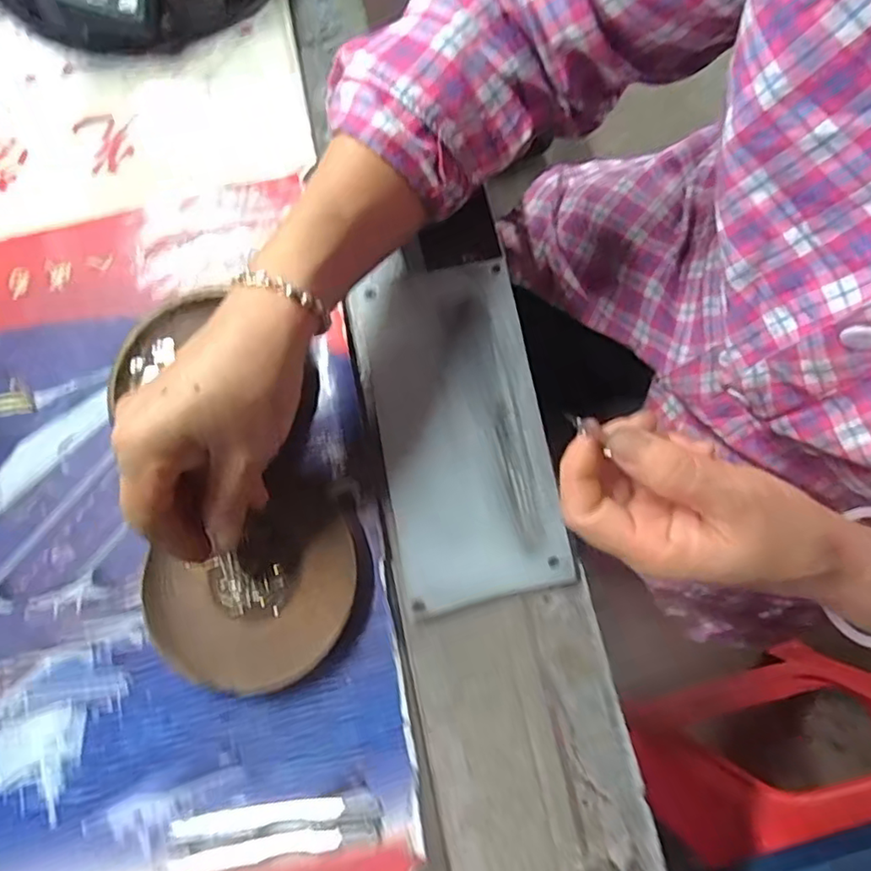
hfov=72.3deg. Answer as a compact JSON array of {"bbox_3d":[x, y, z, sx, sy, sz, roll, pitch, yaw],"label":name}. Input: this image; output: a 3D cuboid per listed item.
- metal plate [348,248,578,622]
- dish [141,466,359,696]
[{"bbox_3d":[0.013,-0.008,0.349,0.095,0.007,0.202,-12,75,2],"label":"metal plate"},{"bbox_3d":[-0.100,0.084,0.330,0.118,0.014,0.104,-37,77,-8],"label":"dish"}]

